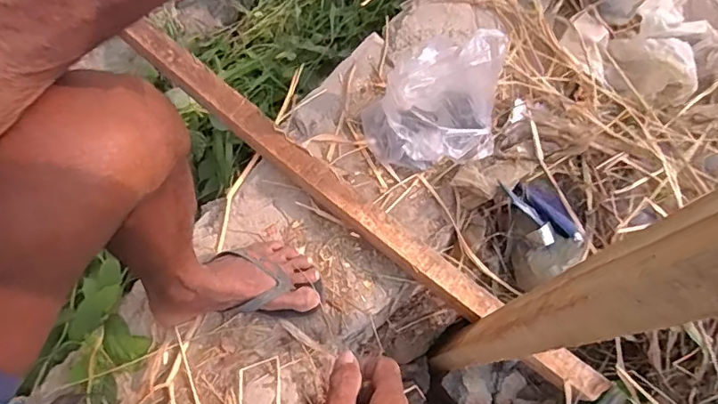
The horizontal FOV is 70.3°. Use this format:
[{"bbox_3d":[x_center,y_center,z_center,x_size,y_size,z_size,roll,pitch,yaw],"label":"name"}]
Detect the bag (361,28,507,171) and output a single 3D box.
[{"bbox_3d":[0.108,-0.144,0.728,0.188,0.248,0.118,-1,71,-3],"label":"bag"}]

